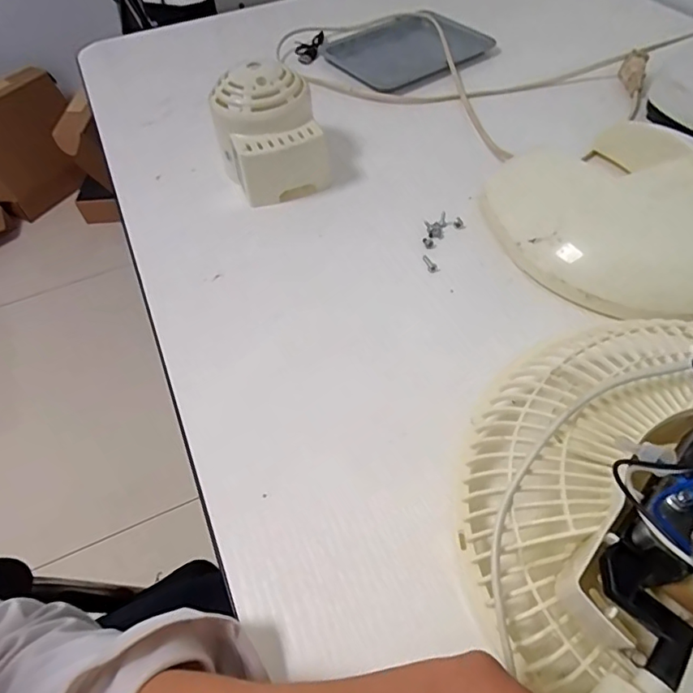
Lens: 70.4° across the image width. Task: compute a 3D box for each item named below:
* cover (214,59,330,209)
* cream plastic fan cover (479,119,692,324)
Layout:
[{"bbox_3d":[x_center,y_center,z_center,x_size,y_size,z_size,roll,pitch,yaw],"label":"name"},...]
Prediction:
[{"bbox_3d":[-0.065,-0.179,0.407,0.083,0.077,0.076,-16,55,-8],"label":"cover"},{"bbox_3d":[0.197,-0.092,0.345,0.156,0.046,0.176,-12,54,-5],"label":"cream plastic fan cover"}]

